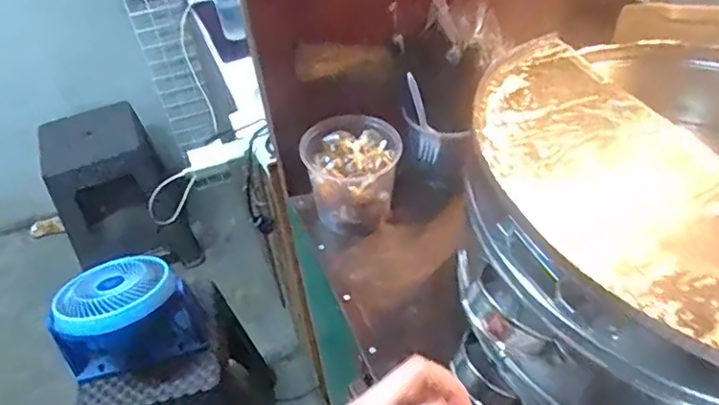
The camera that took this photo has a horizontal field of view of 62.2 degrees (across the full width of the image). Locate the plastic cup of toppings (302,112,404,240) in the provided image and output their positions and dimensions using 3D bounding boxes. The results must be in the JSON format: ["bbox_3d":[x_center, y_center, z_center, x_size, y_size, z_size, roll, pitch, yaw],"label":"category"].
[{"bbox_3d":[-0.009,-0.034,0.715,0.103,0.109,0.096,-3,44,3],"label":"plastic cup of toppings"}]

